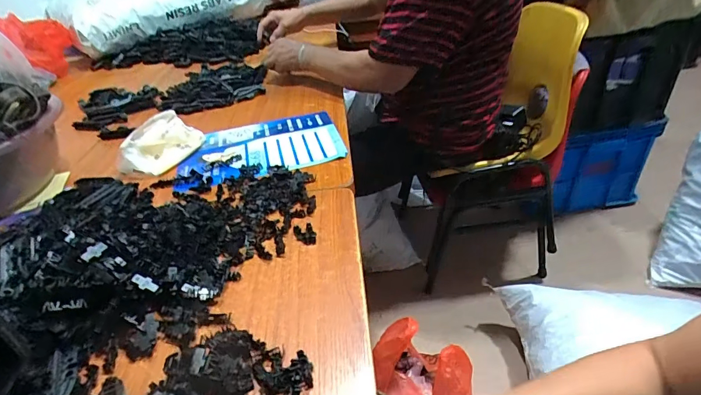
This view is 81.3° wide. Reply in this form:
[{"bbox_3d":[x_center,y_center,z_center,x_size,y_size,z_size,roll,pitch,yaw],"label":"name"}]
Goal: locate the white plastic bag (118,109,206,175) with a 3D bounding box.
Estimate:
[{"bbox_3d":[-0.330,-0.092,0.698,0.091,0.056,0.120,5,37,17],"label":"white plastic bag"}]

